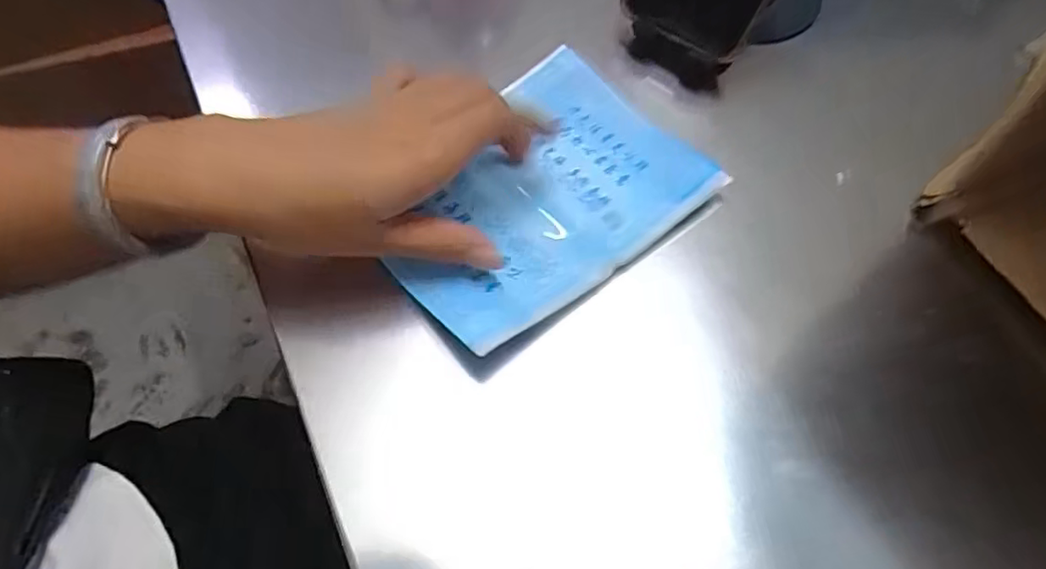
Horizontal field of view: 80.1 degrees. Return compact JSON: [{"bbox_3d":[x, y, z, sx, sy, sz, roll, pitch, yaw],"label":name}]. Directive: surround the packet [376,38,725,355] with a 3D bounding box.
[{"bbox_3d":[0.007,-0.046,0.313,0.160,0.017,0.119,-37,67,-20],"label":"packet"}]

